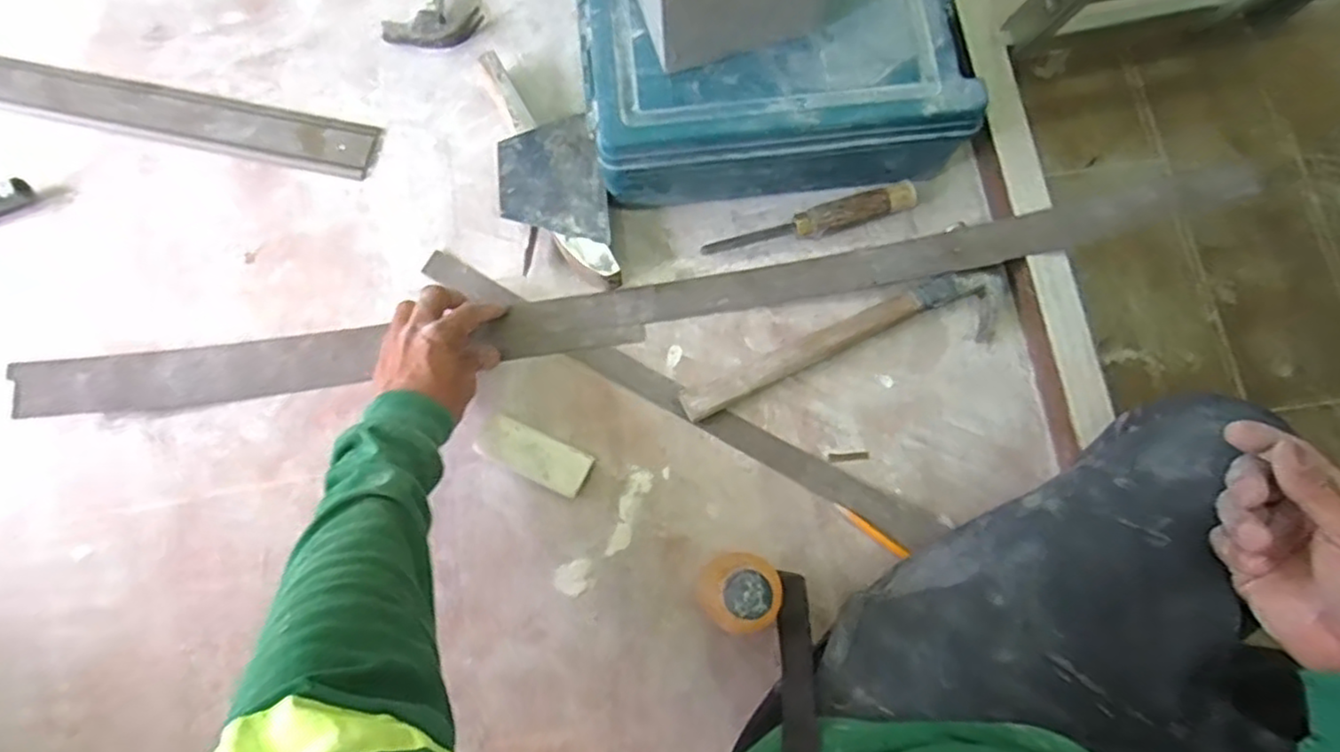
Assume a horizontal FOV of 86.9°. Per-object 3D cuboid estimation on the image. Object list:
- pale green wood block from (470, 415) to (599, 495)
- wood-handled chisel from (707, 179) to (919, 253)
[{"bbox_3d":[-0.120,0.068,0.626,0.100,0.019,0.040,25,78,7],"label":"pale green wood block"},{"bbox_3d":[0.132,-0.147,0.674,0.203,0.032,0.029,-15,76,-3],"label":"wood-handled chisel"}]

